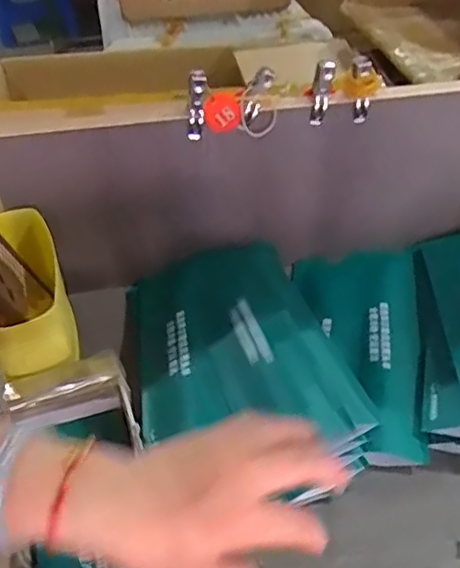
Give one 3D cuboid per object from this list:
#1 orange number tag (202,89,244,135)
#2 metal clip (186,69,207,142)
[{"bbox_3d":[-0.005,-0.156,0.551,0.035,0.034,0.011,-9,21,3],"label":"orange number tag"},{"bbox_3d":[-0.030,-0.160,0.543,0.015,0.061,0.027,4,46,5],"label":"metal clip"}]

